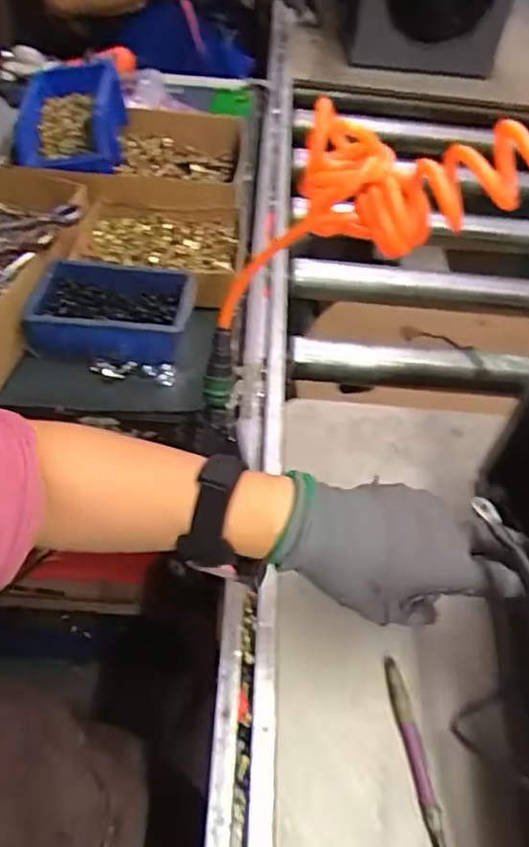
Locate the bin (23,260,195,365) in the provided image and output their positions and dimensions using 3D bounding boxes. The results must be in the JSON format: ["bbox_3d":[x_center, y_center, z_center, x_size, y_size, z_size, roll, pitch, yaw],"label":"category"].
[{"bbox_3d":[-0.140,-0.105,0.571,0.136,0.045,0.095,7,48,1],"label":"bin"}]

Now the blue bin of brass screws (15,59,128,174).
[{"bbox_3d":[-0.220,-0.354,0.696,0.111,0.061,0.181,-2,48,-6],"label":"blue bin of brass screws"}]

